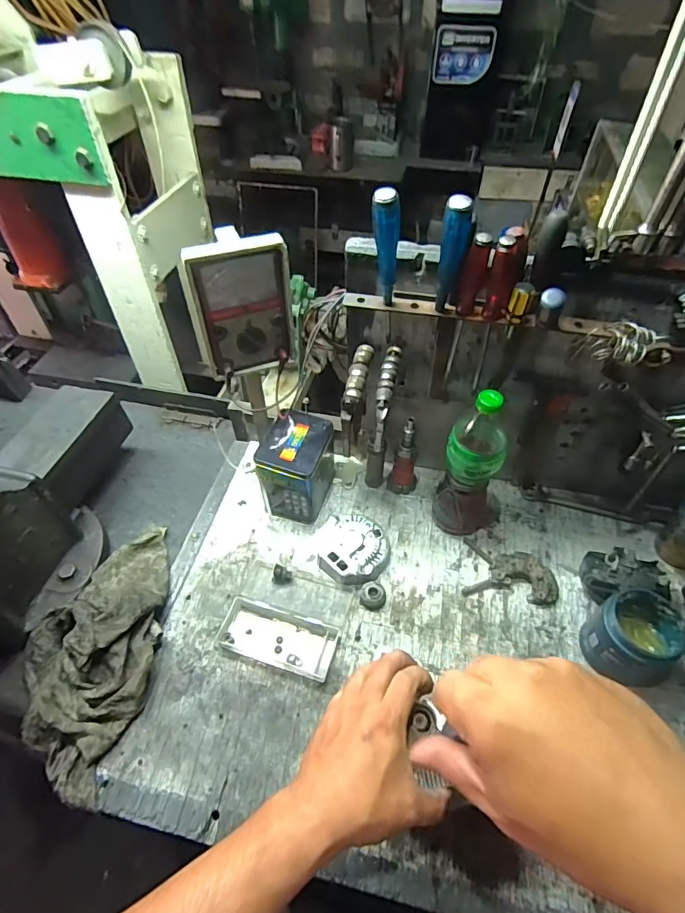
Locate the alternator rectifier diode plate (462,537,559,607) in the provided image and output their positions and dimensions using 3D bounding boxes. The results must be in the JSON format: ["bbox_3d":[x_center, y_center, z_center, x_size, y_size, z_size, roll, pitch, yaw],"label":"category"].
[{"bbox_3d":[0.254,0.176,0.708,0.133,0.026,0.089,13,51,10],"label":"alternator rectifier diode plate"}]

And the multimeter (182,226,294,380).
[{"bbox_3d":[-0.132,-0.195,0.613,0.124,0.170,0.057,-18,53,-15],"label":"multimeter"}]

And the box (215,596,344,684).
[{"bbox_3d":[-0.089,0.251,0.652,0.161,0.022,0.068,14,52,11],"label":"box"}]

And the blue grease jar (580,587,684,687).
[{"bbox_3d":[0.376,0.237,0.606,0.097,0.107,0.096,0,50,0],"label":"blue grease jar"}]

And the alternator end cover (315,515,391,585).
[{"bbox_3d":[0.016,0.143,0.732,0.108,0.038,0.115,-33,58,-25],"label":"alternator end cover"}]

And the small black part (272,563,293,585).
[{"bbox_3d":[-0.090,0.179,0.711,0.030,0.013,0.027,3,50,2],"label":"small black part"}]

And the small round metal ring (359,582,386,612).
[{"bbox_3d":[0.046,0.206,0.693,0.038,0.017,0.039,0,50,0],"label":"small round metal ring"}]

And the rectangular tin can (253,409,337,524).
[{"bbox_3d":[-0.073,0.016,0.779,0.092,0.145,0.132,15,52,11],"label":"rectangular tin can"}]

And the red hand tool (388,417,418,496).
[{"bbox_3d":[0.105,0.003,0.775,0.046,0.152,0.041,12,51,9],"label":"red hand tool"}]

